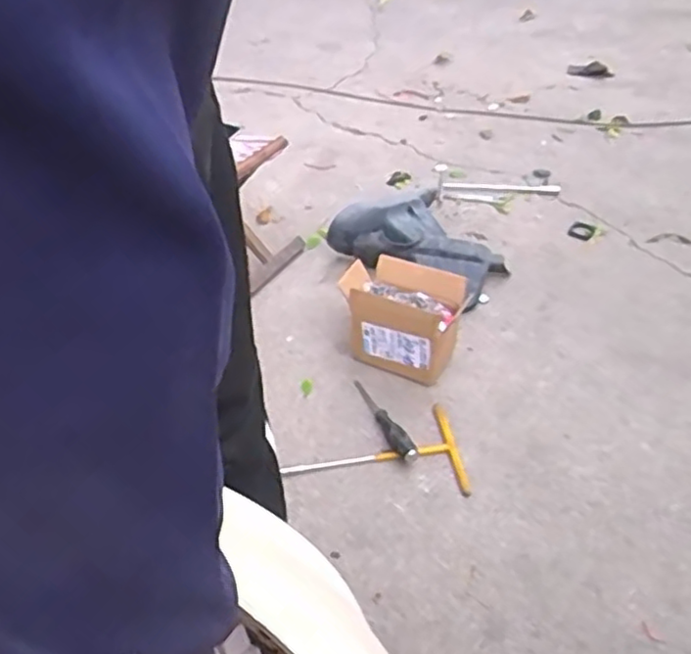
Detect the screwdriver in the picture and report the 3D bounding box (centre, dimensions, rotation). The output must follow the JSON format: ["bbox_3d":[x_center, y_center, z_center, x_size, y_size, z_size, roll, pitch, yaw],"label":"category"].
[{"bbox_3d":[0.068,0.151,1.123,0.030,0.026,0.195,-17,46,-17],"label":"screwdriver"}]

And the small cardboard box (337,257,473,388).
[{"bbox_3d":[0.098,-0.020,1.224,0.210,0.143,0.164,21,47,21],"label":"small cardboard box"}]

